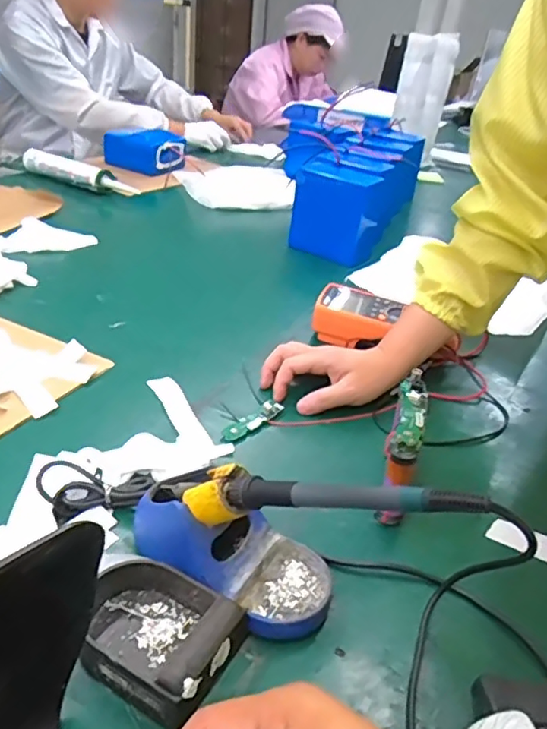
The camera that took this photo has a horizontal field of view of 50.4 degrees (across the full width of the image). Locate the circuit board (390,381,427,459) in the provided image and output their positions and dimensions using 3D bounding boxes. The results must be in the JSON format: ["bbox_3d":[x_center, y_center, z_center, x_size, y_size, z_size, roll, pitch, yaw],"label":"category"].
[{"bbox_3d":[0.116,0.043,0.490,0.022,0.014,0.096,13,31,12],"label":"circuit board"}]

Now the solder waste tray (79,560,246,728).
[{"bbox_3d":[-0.078,0.174,0.379,0.103,0.036,0.079,18,33,23],"label":"solder waste tray"}]

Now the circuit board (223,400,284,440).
[{"bbox_3d":[-0.022,0.057,0.596,0.019,0.006,0.076,29,38,34],"label":"circuit board"}]

